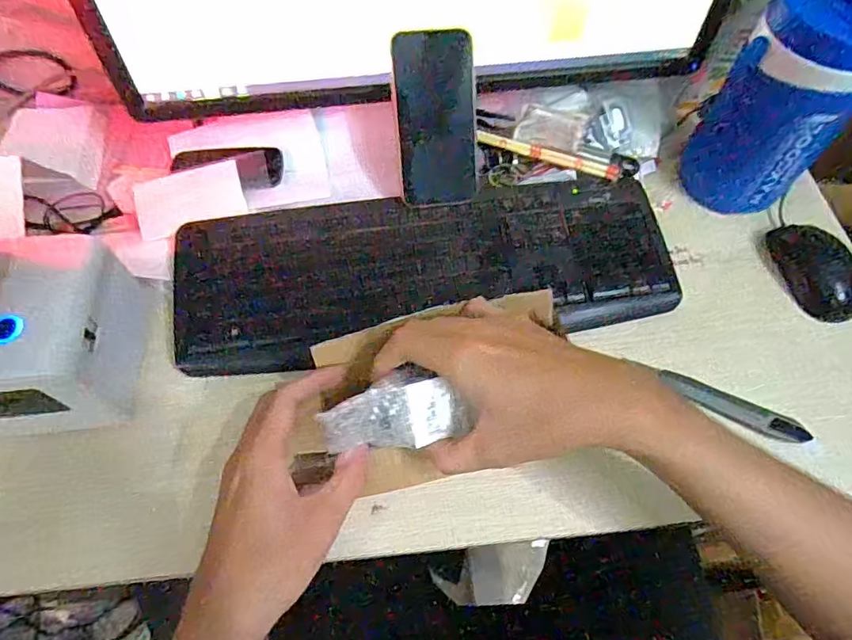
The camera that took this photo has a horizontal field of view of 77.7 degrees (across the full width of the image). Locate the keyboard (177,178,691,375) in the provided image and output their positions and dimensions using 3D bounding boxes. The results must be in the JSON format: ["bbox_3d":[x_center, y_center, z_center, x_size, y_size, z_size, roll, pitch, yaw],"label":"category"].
[{"bbox_3d":[0.004,-0.054,0.477,0.444,0.026,0.146,-8,69,-4],"label":"keyboard"}]

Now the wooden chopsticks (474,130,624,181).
[{"bbox_3d":[0.123,-0.167,0.537,0.145,0.010,0.013,18,69,6],"label":"wooden chopsticks"}]

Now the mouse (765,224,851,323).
[{"bbox_3d":[0.376,-0.047,0.509,0.050,0.031,0.101,-10,61,-7],"label":"mouse"}]

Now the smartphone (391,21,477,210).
[{"bbox_3d":[0.010,-0.180,0.481,0.073,0.012,0.146,-6,113,-4],"label":"smartphone"}]

